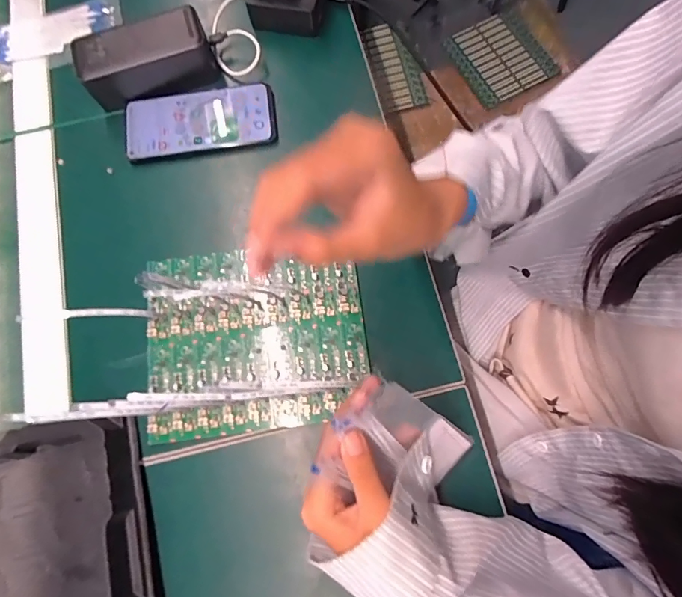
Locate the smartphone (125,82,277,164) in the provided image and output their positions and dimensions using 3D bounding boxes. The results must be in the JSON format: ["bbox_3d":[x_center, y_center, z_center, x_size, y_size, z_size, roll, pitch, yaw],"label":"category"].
[{"bbox_3d":[-0.149,-0.188,0.438,0.156,0.012,0.075,-8,76,2],"label":"smartphone"}]

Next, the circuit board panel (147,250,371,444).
[{"bbox_3d":[-0.078,0.033,0.376,0.192,0.012,0.163,-7,76,2],"label":"circuit board panel"}]

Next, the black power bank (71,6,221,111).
[{"bbox_3d":[-0.203,-0.252,0.436,0.132,0.045,0.055,-17,74,-3],"label":"black power bank"}]

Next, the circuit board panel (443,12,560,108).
[{"bbox_3d":[0.328,-0.504,0.865,0.164,0.011,0.194,-27,77,3],"label":"circuit board panel"}]

